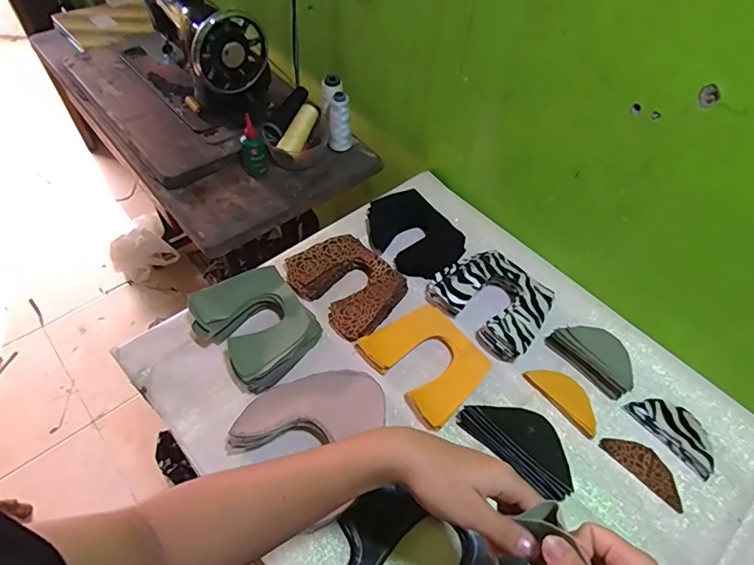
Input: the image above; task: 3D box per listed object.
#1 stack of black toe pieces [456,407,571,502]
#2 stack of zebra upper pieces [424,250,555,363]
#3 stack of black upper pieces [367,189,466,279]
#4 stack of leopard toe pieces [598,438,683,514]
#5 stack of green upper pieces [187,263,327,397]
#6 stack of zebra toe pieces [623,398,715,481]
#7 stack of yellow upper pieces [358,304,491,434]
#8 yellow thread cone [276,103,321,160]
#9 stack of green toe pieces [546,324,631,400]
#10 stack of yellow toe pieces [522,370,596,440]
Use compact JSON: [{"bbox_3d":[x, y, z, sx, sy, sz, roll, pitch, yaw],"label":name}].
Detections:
[{"bbox_3d":[0.179,0.197,0.590,0.073,0.036,0.147,-37,64,-26],"label":"stack of black toe pieces"},{"bbox_3d":[0.171,0.020,0.703,0.169,0.046,0.139,37,59,21],"label":"stack of zebra upper pieces"},{"bbox_3d":[0.063,-0.080,0.783,0.179,0.036,0.122,40,61,23],"label":"stack of black upper pieces"},{"bbox_3d":[0.336,0.228,0.594,0.046,0.005,0.106,-37,64,-27],"label":"stack of leopard toe pieces"},{"bbox_3d":[-0.165,0.060,0.660,0.166,0.054,0.136,39,60,22],"label":"stack of green upper pieces"},{"bbox_3d":[0.388,0.189,0.615,0.055,0.016,0.114,-34,63,-25],"label":"stack of zebra toe pieces"},{"bbox_3d":[0.068,0.105,0.652,0.124,0.023,0.153,-34,62,-25],"label":"stack of yellow upper pieces"},{"bbox_3d":[-0.142,-0.287,0.888,0.039,0.041,0.121,21,69,11],"label":"yellow thread cone"},{"bbox_3d":[0.303,0.098,0.659,0.055,0.036,0.117,-36,64,-26],"label":"stack of green toe pieces"},{"bbox_3d":[0.254,0.151,0.635,0.047,0.004,0.107,-32,62,-24],"label":"stack of yellow toe pieces"}]

